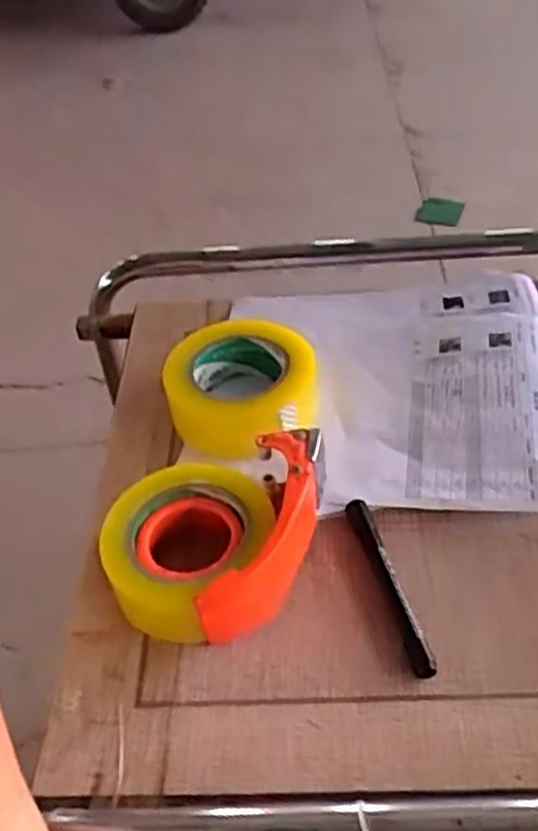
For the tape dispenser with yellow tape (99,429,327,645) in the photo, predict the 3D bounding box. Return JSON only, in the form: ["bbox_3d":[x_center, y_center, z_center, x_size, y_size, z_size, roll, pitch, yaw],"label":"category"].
[{"bbox_3d":[-0.037,0.076,0.551,0.120,0.061,0.166,23,53,23],"label":"tape dispenser with yellow tape"}]

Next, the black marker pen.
[{"bbox_3d":[0.081,0.112,0.528,0.015,0.015,0.136,-10,46,-11],"label":"black marker pen"}]

